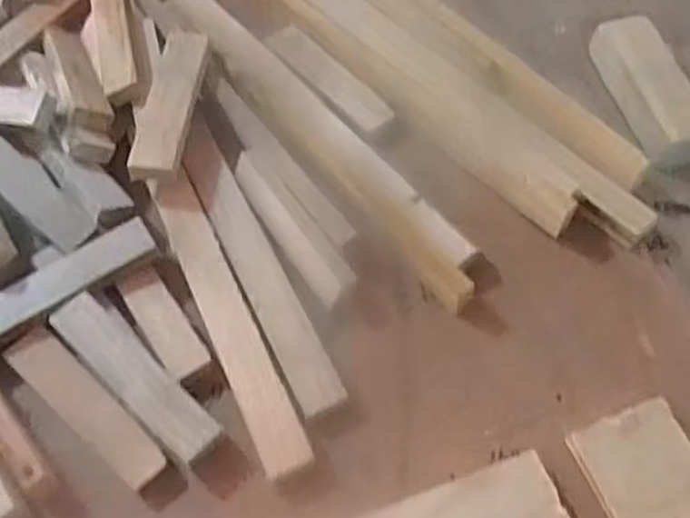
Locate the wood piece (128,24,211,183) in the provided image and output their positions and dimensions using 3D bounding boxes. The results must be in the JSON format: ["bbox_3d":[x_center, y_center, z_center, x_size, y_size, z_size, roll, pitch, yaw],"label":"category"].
[{"bbox_3d":[-0.151,-0.140,0.646,0.044,0.027,0.165,4,61,3],"label":"wood piece"}]

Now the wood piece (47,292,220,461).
[{"bbox_3d":[-0.157,0.088,0.545,0.162,0.019,0.034,39,67,20],"label":"wood piece"}]

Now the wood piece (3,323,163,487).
[{"bbox_3d":[-0.195,0.114,0.550,0.155,0.022,0.034,40,67,20],"label":"wood piece"}]

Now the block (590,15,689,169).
[{"bbox_3d":[0.288,-0.156,0.683,0.065,0.043,0.178,-11,61,-7],"label":"block"}]

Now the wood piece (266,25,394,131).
[{"bbox_3d":[-0.018,-0.183,0.720,0.037,0.008,0.167,-38,67,-20],"label":"wood piece"}]

